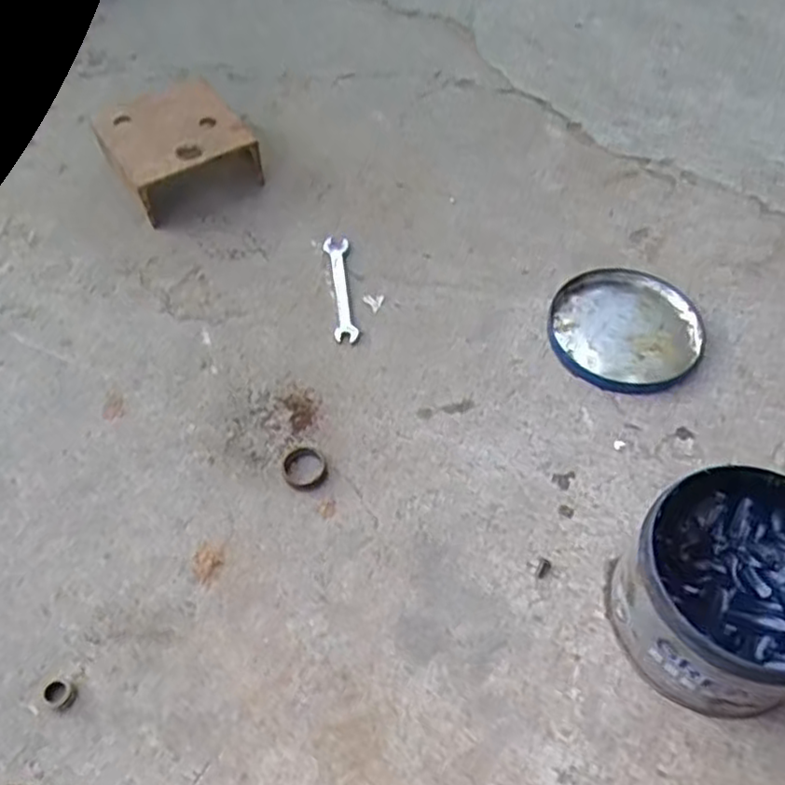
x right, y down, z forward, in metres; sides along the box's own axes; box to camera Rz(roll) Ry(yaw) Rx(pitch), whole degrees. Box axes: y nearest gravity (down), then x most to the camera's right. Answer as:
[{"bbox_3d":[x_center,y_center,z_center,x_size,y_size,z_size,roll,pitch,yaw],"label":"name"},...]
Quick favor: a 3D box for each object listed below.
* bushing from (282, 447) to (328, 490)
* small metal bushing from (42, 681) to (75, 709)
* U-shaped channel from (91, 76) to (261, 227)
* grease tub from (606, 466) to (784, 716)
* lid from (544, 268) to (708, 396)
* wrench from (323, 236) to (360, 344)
[{"bbox_3d":[-0.064,0.055,0.530,0.034,0.005,0.033,0,55,0],"label":"bushing"},{"bbox_3d":[-0.202,0.183,0.443,0.017,0.008,0.016,0,55,0],"label":"small metal bushing"},{"bbox_3d":[-0.207,-0.235,0.710,0.123,0.056,0.127,-27,59,-17],"label":"U-shaped channel"},{"bbox_3d":[0.202,0.119,0.438,0.121,0.088,0.114,0,55,0],"label":"grease tub"},{"bbox_3d":[0.193,-0.053,0.609,0.121,0.008,0.127,0,55,0],"label":"lid"},{"bbox_3d":[-0.045,-0.092,0.637,0.021,0.009,0.120,-7,55,-4],"label":"wrench"}]

